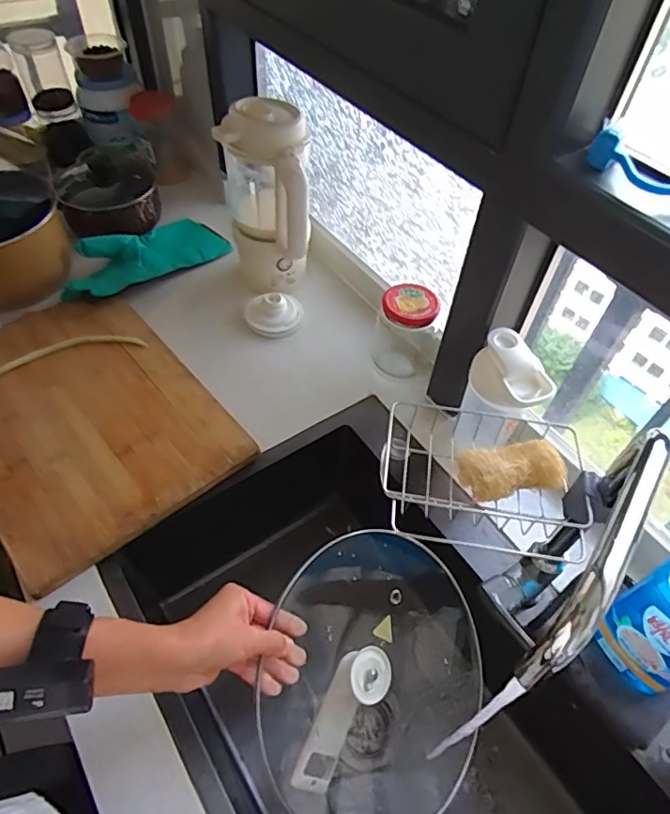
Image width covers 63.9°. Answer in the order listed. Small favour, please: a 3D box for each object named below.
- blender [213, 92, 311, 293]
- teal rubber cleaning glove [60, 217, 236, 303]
[{"bbox_3d":[-0.107,-0.311,0.852,0.125,0.282,0.132,-1,52,-3],"label":"blender"},{"bbox_3d":[-0.342,-0.266,0.965,0.126,0.070,0.304,36,59,23],"label":"teal rubber cleaning glove"}]

